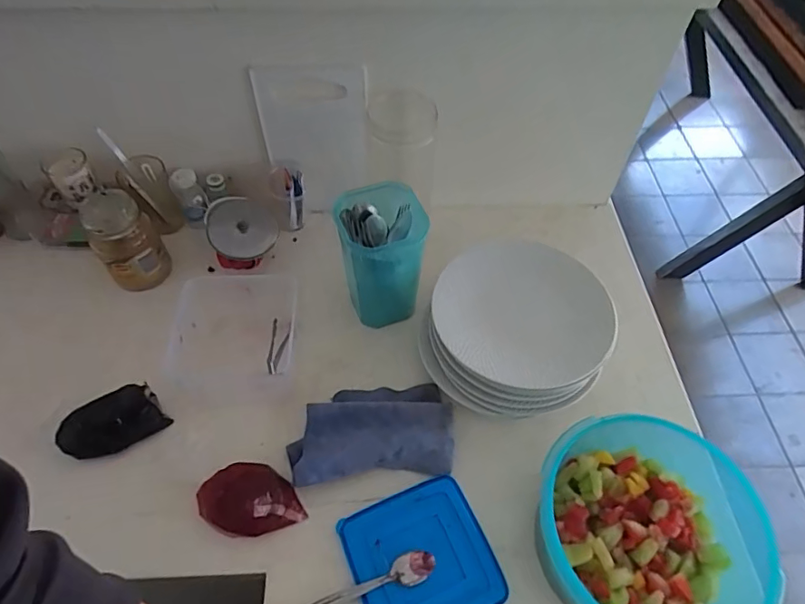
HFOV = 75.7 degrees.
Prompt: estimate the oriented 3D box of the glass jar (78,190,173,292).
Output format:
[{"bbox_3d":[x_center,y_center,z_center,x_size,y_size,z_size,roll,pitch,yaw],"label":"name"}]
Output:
[{"bbox_3d":[-0.369,-0.082,0.693,0.073,0.128,0.067,-25,59,-17],"label":"glass jar"}]

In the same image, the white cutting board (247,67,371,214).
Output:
[{"bbox_3d":[-0.119,-0.220,0.734,0.143,0.232,0.015,-3,55,-2],"label":"white cutting board"}]

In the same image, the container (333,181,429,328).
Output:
[{"bbox_3d":[-0.025,-0.054,0.661,0.099,0.161,0.100,-13,56,-9],"label":"container"}]

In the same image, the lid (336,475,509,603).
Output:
[{"bbox_3d":[0.020,0.263,0.532,0.137,0.007,0.137,-19,57,-13],"label":"lid"}]

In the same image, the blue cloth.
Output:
[{"bbox_3d":[-0.035,0.147,0.601,0.182,0.035,0.112,-5,55,-4],"label":"blue cloth"}]

